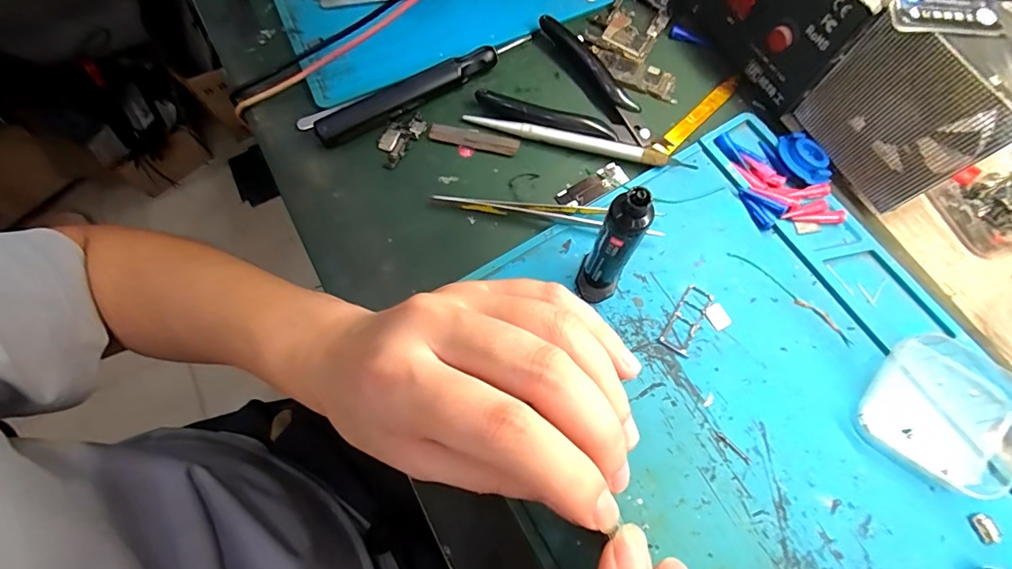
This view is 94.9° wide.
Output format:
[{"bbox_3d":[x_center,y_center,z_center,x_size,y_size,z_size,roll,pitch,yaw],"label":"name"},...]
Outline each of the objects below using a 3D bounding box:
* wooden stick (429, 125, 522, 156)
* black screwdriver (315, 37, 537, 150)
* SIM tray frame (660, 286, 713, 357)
[{"bbox_3d":[-0.020,-0.092,0.291,0.056,0.004,0.012,13,73,6],"label":"wooden stick"},{"bbox_3d":[-0.051,-0.125,0.295,0.144,0.017,0.014,-29,73,-8],"label":"black screwdriver"},{"bbox_3d":[0.100,0.019,0.252,0.017,0.004,0.040,33,76,12],"label":"SIM tray frame"}]

